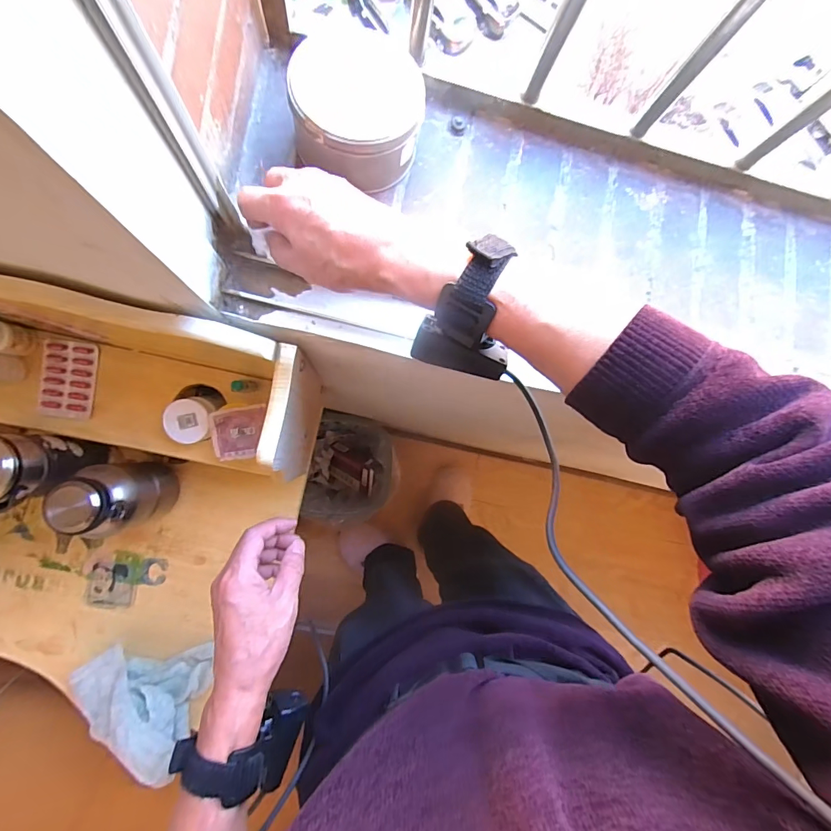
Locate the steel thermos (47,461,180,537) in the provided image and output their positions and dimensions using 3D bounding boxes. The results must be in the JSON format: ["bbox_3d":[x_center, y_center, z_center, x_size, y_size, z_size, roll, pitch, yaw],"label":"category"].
[{"bbox_3d":[-0.328,0.095,0.493,0.061,0.179,0.079,0,86,-7],"label":"steel thermos"}]

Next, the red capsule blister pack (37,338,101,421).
[{"bbox_3d":[-0.389,-0.041,0.481,0.058,0.011,0.085,6,85,-7],"label":"red capsule blister pack"}]

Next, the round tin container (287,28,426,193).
[{"bbox_3d":[-0.047,-0.259,0.364,0.104,0.062,0.112,1,85,-7],"label":"round tin container"}]

